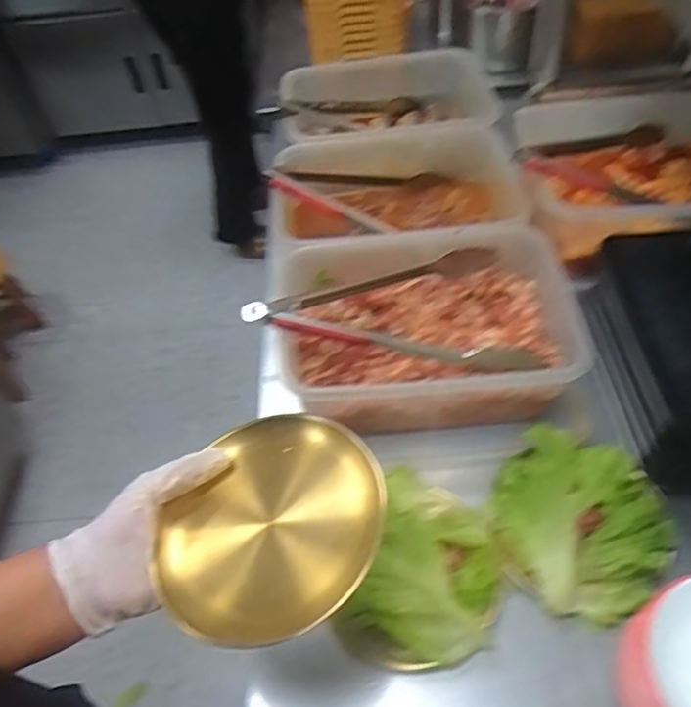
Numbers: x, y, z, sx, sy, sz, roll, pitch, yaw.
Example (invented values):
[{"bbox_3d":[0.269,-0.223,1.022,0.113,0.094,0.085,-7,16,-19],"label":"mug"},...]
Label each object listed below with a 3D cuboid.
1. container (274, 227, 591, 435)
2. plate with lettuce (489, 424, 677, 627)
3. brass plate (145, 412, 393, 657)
[{"bbox_3d":[0.093,-0.028,0.692,0.322,0.096,0.218,-4,51,1],"label":"container"},{"bbox_3d":[0.216,0.158,0.575,0.161,0.050,0.152,-2,51,2],"label":"plate with lettuce"},{"bbox_3d":[-0.050,0.117,0.425,0.145,0.033,0.164,25,57,22],"label":"brass plate"}]

